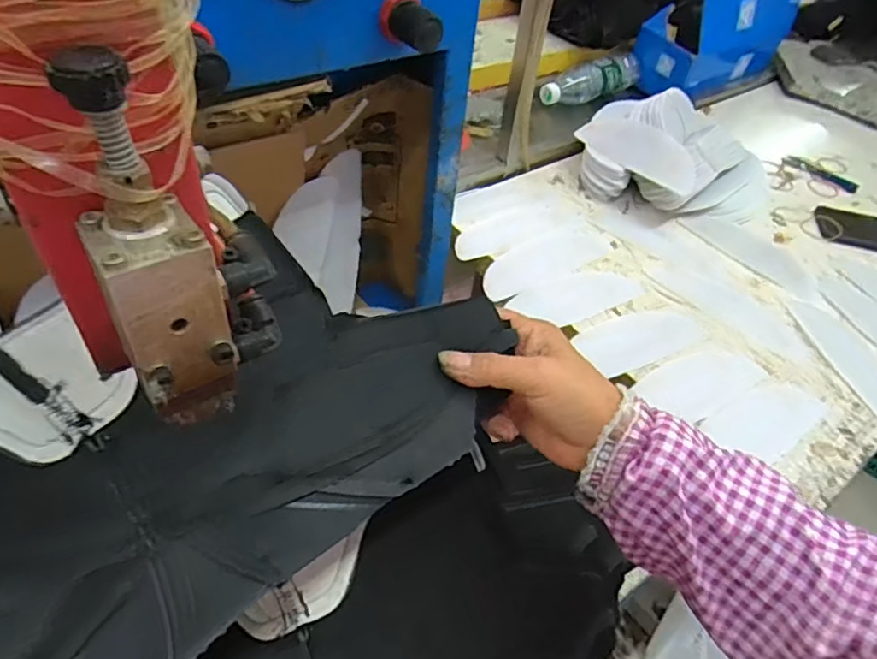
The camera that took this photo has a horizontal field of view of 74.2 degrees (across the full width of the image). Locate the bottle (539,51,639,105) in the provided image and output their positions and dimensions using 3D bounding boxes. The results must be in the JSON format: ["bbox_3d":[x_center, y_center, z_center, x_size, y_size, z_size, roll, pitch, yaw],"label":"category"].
[{"bbox_3d":[0.274,-0.450,1.051,0.232,0.063,0.064,-23,53,-26],"label":"bottle"}]

